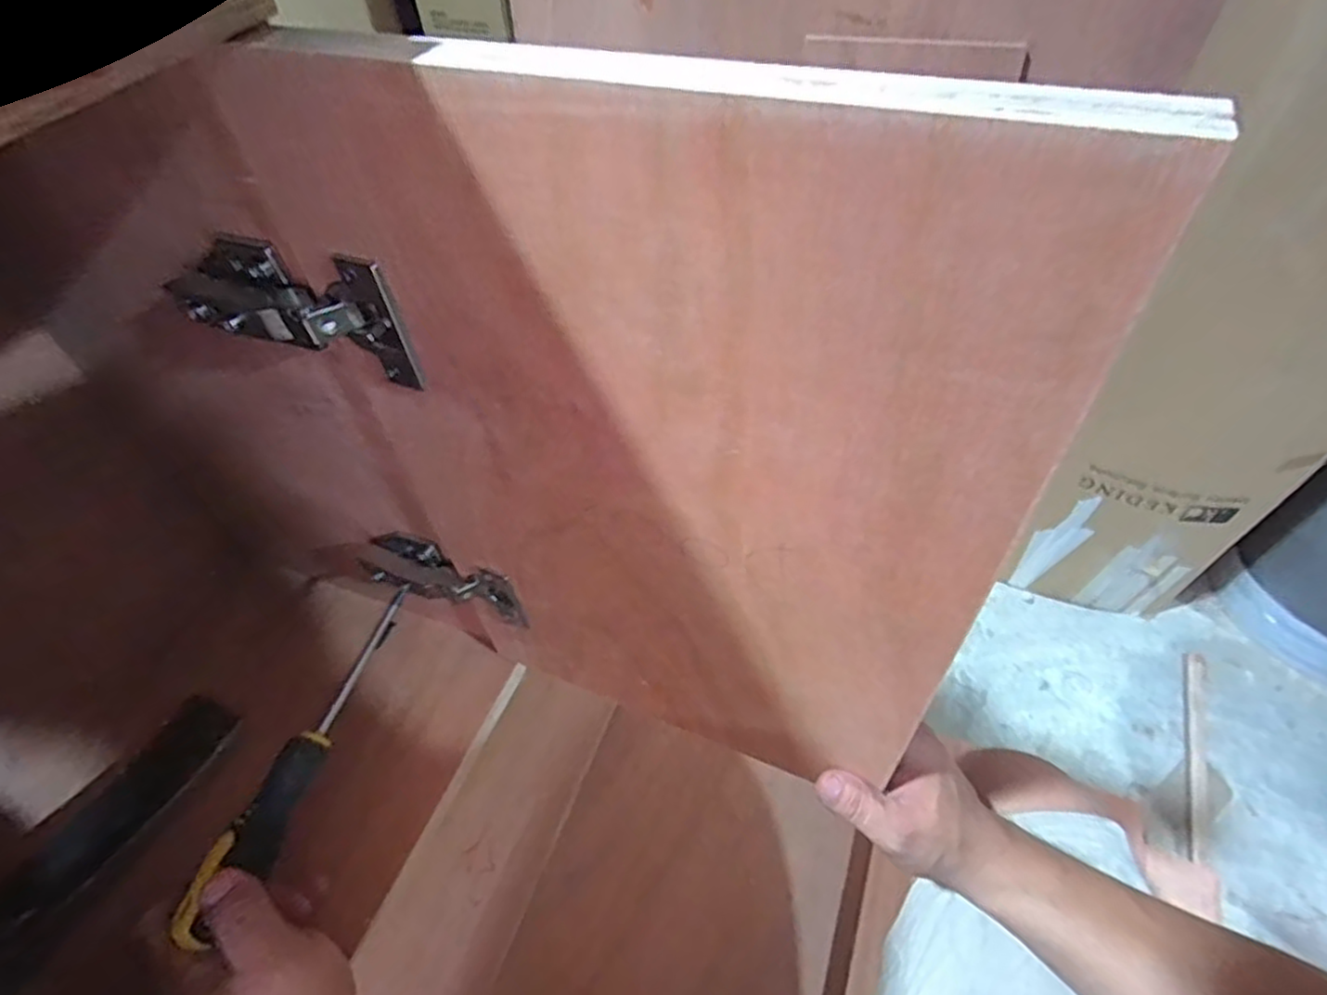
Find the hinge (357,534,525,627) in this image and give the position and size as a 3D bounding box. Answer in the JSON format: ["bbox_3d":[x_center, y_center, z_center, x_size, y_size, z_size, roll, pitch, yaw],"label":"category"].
[{"bbox_3d":[-0.143,0.055,0.449,0.110,0.055,0.024,12,52,14],"label":"hinge"}]

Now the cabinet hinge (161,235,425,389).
[{"bbox_3d":[-0.164,-0.080,0.293,0.121,0.055,0.029,12,52,14],"label":"cabinet hinge"}]

